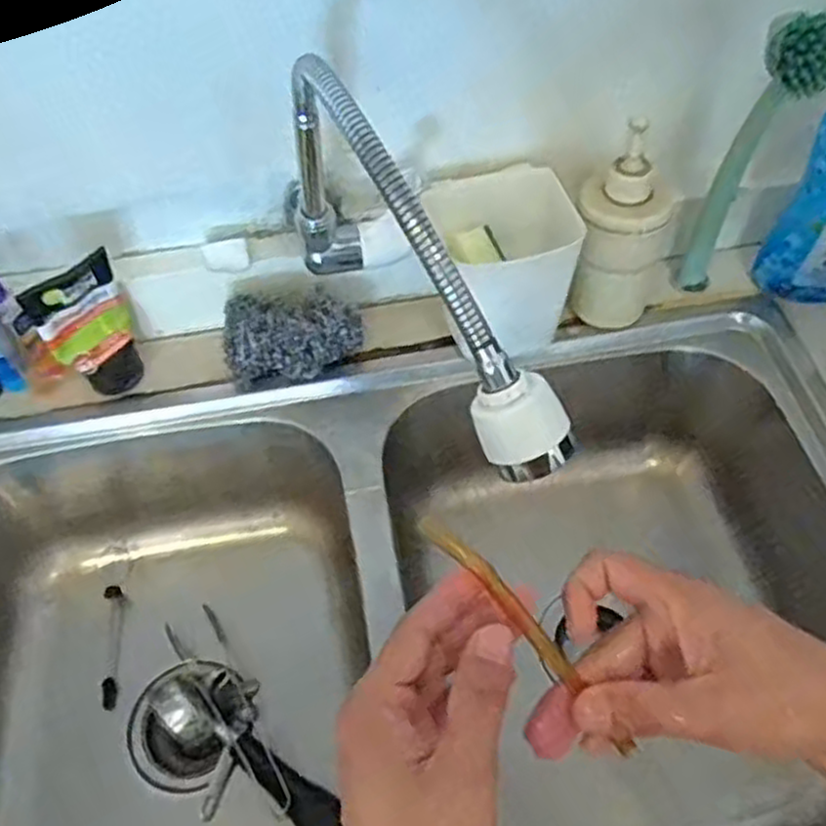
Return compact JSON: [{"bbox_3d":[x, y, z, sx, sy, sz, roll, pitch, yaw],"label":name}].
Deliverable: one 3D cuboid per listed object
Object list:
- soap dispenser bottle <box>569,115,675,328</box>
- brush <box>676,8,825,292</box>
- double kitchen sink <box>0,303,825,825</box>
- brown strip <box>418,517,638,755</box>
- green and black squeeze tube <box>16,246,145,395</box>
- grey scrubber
[{"bbox_3d":[0.170,-0.146,0.627,0.073,0.158,0.072,18,59,13],"label":"soap dispenser bottle"},{"bbox_3d":[0.268,-0.194,0.602,0.052,0.267,0.058,22,60,15],"label":"brush"},{"bbox_3d":[-0.026,0.197,0.635,0.790,0.224,0.459,-9,57,-4],"label":"double kitchen sink"},{"bbox_3d":[0.053,0.097,0.335,0.144,0.011,0.010,49,65,-11],"label":"brown strip"},{"bbox_3d":[-0.261,-0.061,0.636,0.071,0.138,0.037,-35,62,-19],"label":"green and black squeeze tube"},{"bbox_3d":[-0.102,-0.063,0.665,0.114,0.078,0.072,-12,57,-6],"label":"grey scrubber"}]

